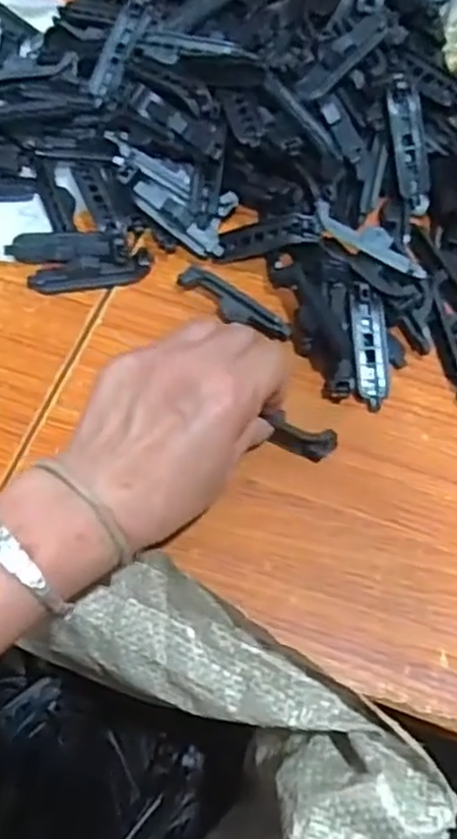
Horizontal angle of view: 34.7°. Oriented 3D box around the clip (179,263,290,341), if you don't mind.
[{"bbox_3d":[0.003,-0.071,0.442,0.076,0.014,0.015,35,68,15],"label":"clip"}]

